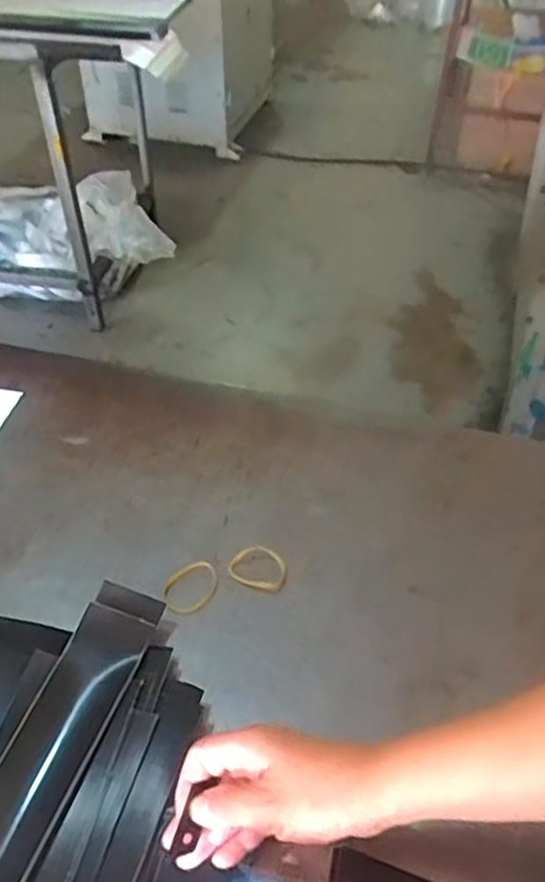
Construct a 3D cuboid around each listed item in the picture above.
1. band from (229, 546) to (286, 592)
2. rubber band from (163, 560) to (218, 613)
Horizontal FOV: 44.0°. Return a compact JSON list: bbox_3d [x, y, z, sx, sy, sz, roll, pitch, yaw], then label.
[{"bbox_3d":[-0.011,0.113,0.607,0.050,0.004,0.042,18,46,17],"label":"band"},{"bbox_3d":[-0.070,0.128,0.590,0.041,0.005,0.054,31,51,27],"label":"rubber band"}]

